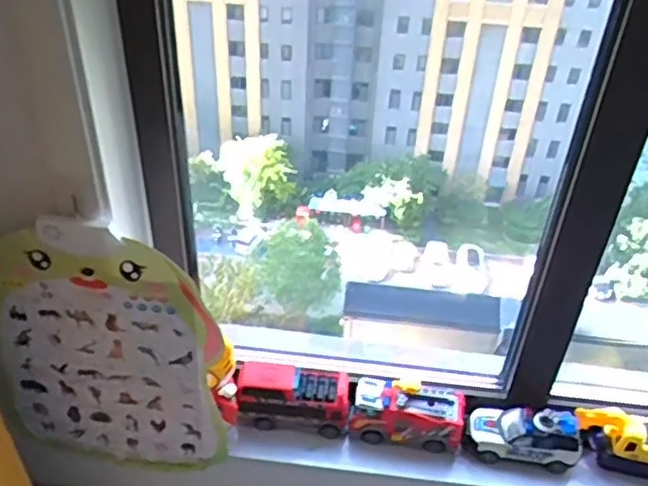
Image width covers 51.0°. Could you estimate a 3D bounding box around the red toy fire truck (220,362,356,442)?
[{"bbox_3d":[-0.063,0.276,1.180,0.226,0.119,0.087,1,38,-3],"label":"red toy fire truck"}]

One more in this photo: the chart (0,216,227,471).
[{"bbox_3d":[-0.326,0.175,1.028,0.344,0.506,0.018,10,38,0],"label":"chart"}]

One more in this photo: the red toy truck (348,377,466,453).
[{"bbox_3d":[0.146,0.296,1.168,0.191,0.101,0.091,10,39,9],"label":"red toy truck"}]

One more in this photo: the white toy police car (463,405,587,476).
[{"bbox_3d":[0.336,0.325,1.137,0.185,0.089,0.074,8,38,7],"label":"white toy police car"}]

